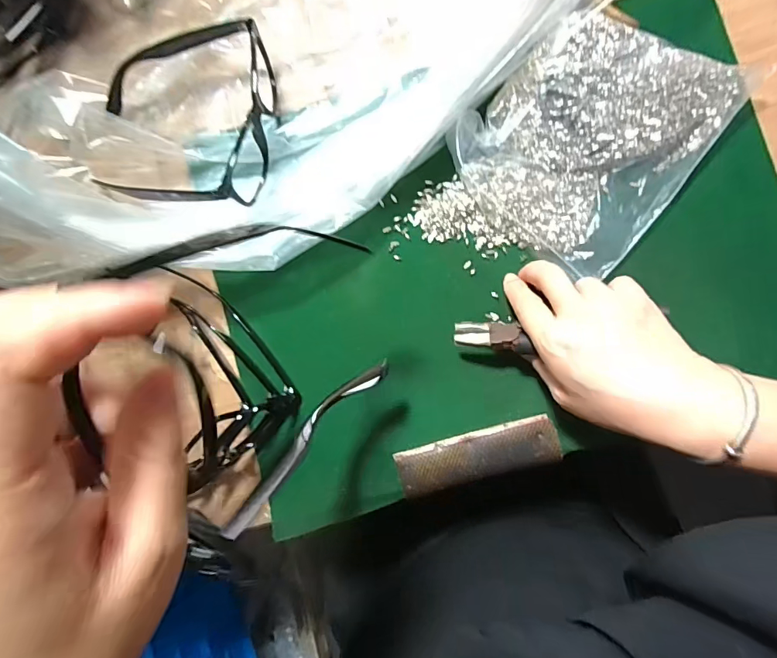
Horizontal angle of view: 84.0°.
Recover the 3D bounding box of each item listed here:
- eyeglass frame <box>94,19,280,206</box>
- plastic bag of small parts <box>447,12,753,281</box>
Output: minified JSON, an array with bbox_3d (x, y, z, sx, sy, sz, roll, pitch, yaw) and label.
[{"bbox_3d":[-0.163,-0.169,0.331,0.141,0.057,0.160,3,88,6],"label":"eyeglass frame"},{"bbox_3d":[0.146,-0.144,0.307,0.143,0.035,0.173,40,92,7],"label":"plastic bag of small parts"}]

